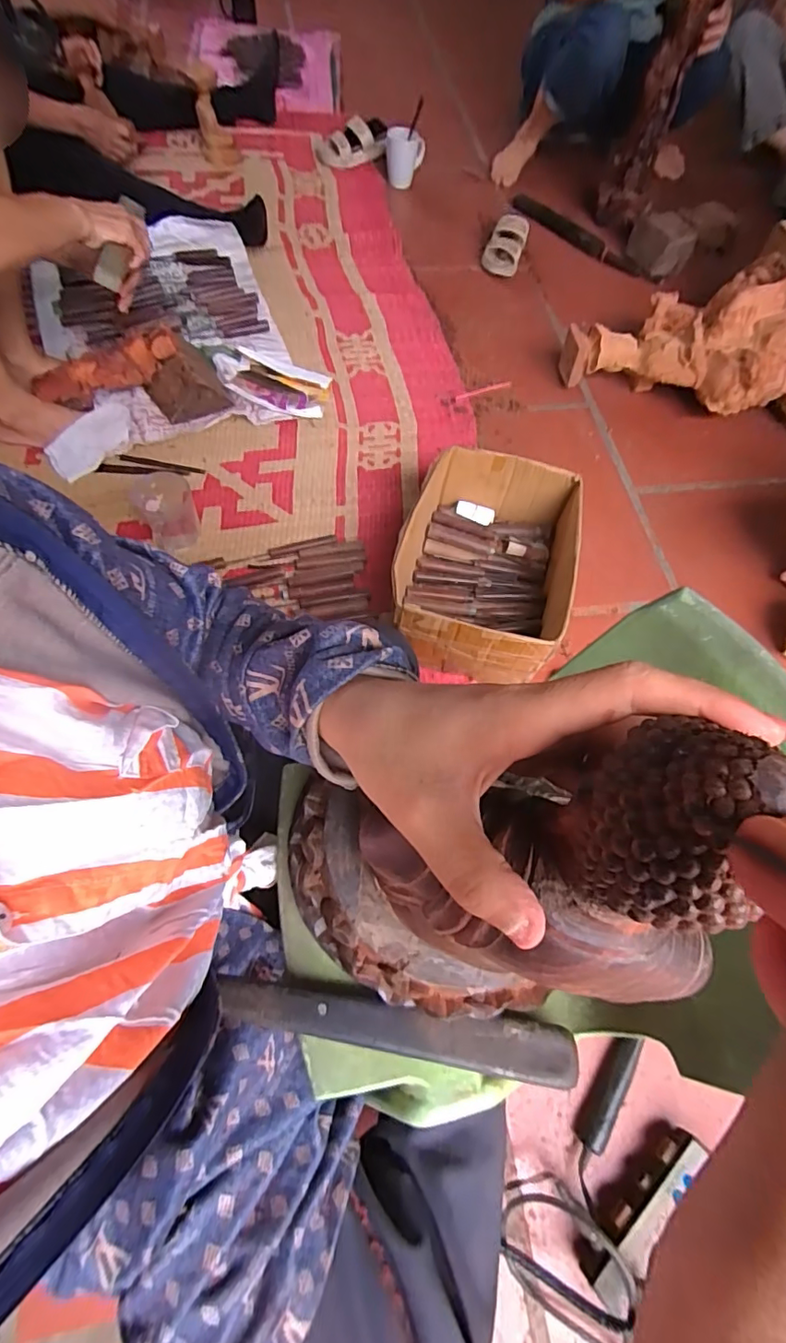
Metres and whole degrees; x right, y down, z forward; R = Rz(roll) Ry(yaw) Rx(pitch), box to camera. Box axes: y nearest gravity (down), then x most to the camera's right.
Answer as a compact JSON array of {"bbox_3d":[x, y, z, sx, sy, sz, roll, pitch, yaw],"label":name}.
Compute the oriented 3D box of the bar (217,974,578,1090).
[{"bbox_3d":[0.004,0.271,0.390,0.269,0.022,0.036,10,65,0],"label":"bar"}]

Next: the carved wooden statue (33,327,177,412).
[{"bbox_3d":[-0.498,-0.527,0.909,0.244,0.073,0.051,-29,71,-16],"label":"carved wooden statue"}]

